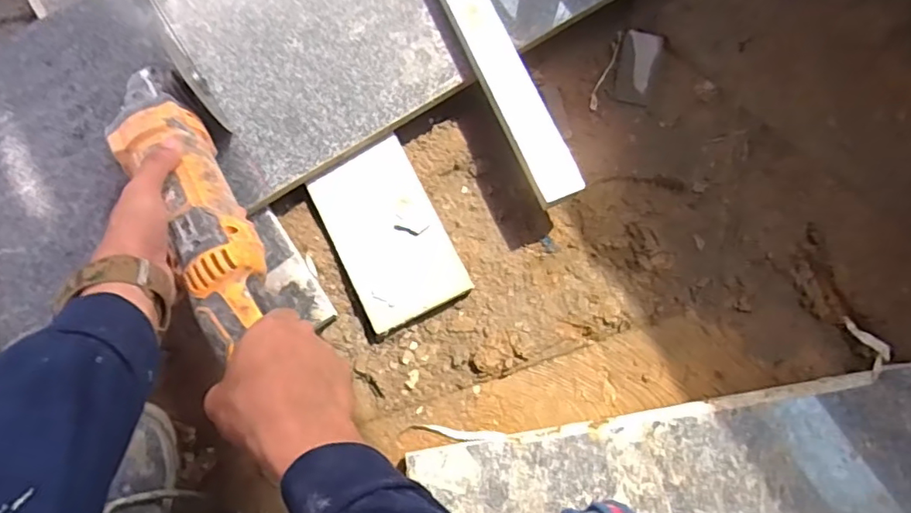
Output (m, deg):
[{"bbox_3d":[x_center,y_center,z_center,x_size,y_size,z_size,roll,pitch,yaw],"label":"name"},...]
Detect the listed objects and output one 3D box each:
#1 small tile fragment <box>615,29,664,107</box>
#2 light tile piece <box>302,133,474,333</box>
[{"bbox_3d":[0.199,-0.206,0.605,0.040,0.013,0.080,13,79,3],"label":"small tile fragment"},{"bbox_3d":[-0.066,-0.020,0.553,0.101,0.022,0.170,-26,80,-5],"label":"light tile piece"}]

